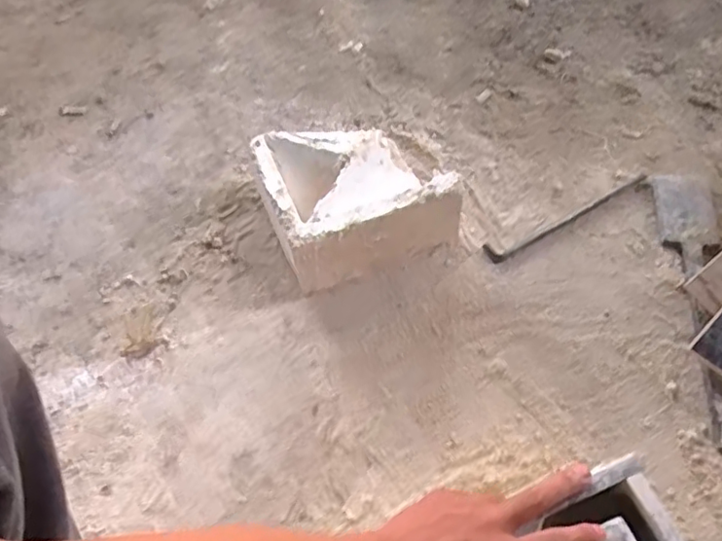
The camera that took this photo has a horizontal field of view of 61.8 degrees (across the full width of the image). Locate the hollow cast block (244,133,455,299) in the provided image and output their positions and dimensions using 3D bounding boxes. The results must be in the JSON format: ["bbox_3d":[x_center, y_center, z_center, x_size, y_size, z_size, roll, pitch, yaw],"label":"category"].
[{"bbox_3d":[-0.010,-0.093,0.703,0.195,0.098,0.175,-19,61,-9],"label":"hollow cast block"}]

